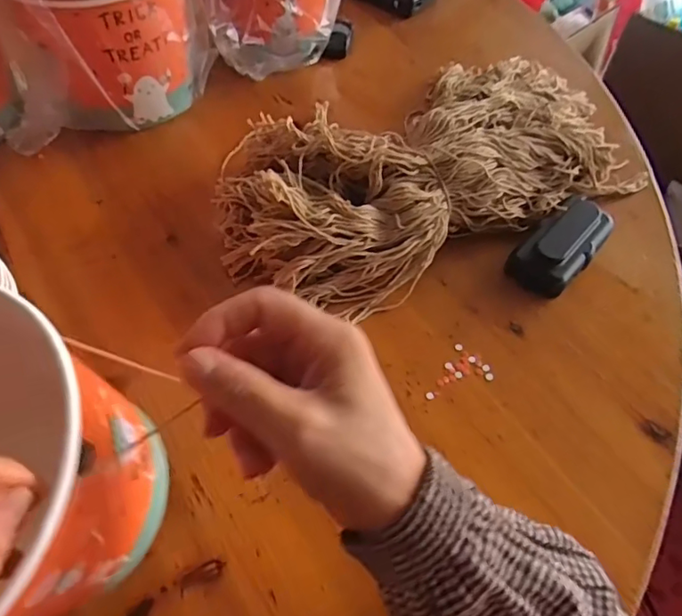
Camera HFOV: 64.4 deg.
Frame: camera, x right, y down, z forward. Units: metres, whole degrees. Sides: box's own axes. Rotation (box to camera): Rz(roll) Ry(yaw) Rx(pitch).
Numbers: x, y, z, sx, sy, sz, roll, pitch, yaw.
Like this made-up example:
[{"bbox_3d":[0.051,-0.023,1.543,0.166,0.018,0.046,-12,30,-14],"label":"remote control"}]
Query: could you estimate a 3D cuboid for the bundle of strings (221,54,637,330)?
[{"bbox_3d":[0.082,-0.139,0.489,0.408,0.065,0.221,-25,60,-17],"label":"bundle of strings"}]

